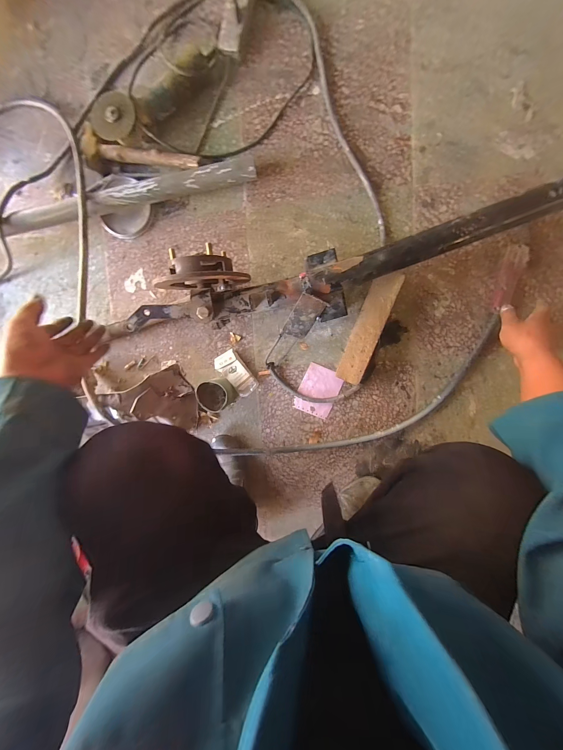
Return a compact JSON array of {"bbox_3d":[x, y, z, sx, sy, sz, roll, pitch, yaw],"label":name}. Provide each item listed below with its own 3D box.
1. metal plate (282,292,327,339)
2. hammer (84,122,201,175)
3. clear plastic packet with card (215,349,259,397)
[{"bbox_3d":[0.051,-0.127,0.568,0.061,0.005,0.099,15,124,-27],"label":"metal plate"},{"bbox_3d":[-0.358,-0.535,0.645,0.316,0.043,0.097,19,97,6],"label":"hammer"},{"bbox_3d":[-0.118,-0.004,0.675,0.065,0.020,0.126,-40,88,9],"label":"clear plastic packet with card"}]

